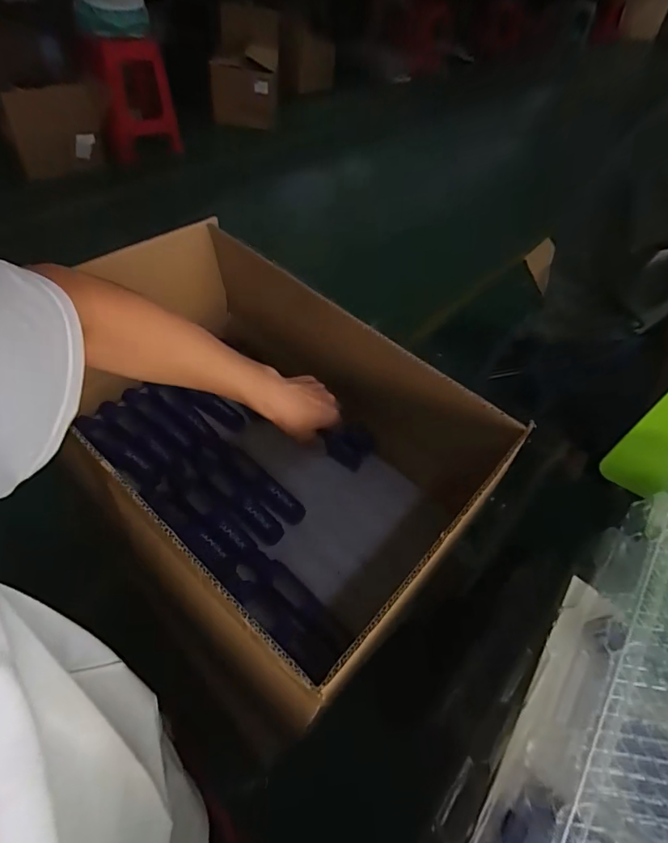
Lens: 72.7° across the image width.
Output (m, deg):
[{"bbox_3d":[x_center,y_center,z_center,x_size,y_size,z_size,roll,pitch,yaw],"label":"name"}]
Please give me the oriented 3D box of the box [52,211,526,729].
[{"bbox_3d":[-0.138,-0.016,0.610,0.635,0.258,0.362,38,56,20],"label":"box"}]

